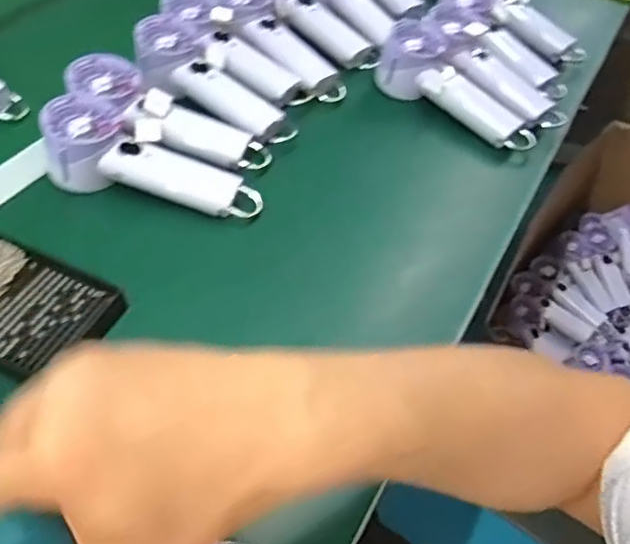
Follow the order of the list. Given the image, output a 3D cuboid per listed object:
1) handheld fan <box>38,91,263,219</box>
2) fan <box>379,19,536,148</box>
[{"bbox_3d":[-0.145,-0.090,0.541,0.199,0.055,0.069,21,50,-5],"label":"handheld fan"},{"bbox_3d":[0.156,-0.196,0.670,0.197,0.061,0.066,41,57,10],"label":"fan"}]

